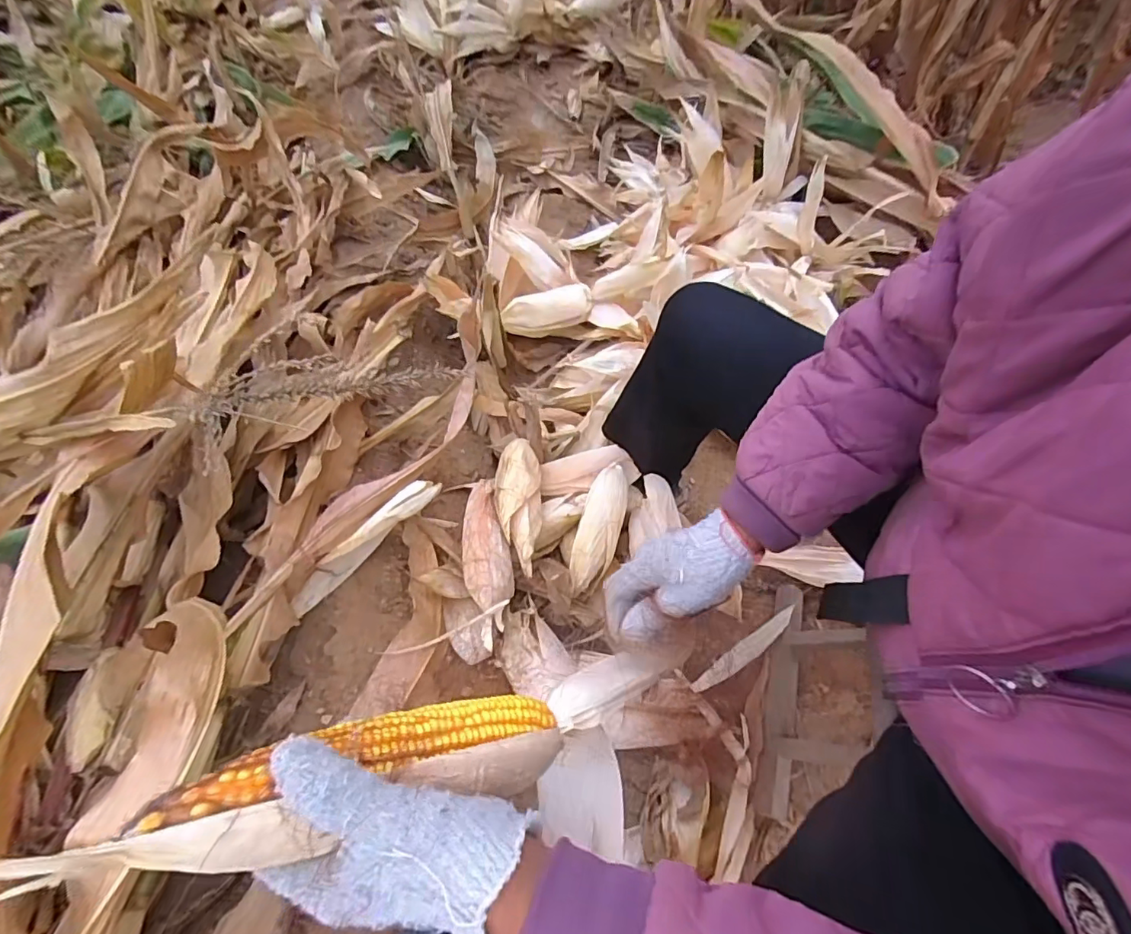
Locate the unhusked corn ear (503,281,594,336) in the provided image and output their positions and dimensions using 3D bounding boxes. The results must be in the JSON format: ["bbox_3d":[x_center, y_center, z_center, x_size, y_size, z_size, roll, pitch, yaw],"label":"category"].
[{"bbox_3d":[-0.035,-0.307,1.052,0.180,0.061,0.054,-15,58,-7],"label":"unhusked corn ear"}]

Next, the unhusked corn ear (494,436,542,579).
[{"bbox_3d":[-0.072,0.055,0.825,0.070,0.065,0.225,-3,57,1],"label":"unhusked corn ear"}]

